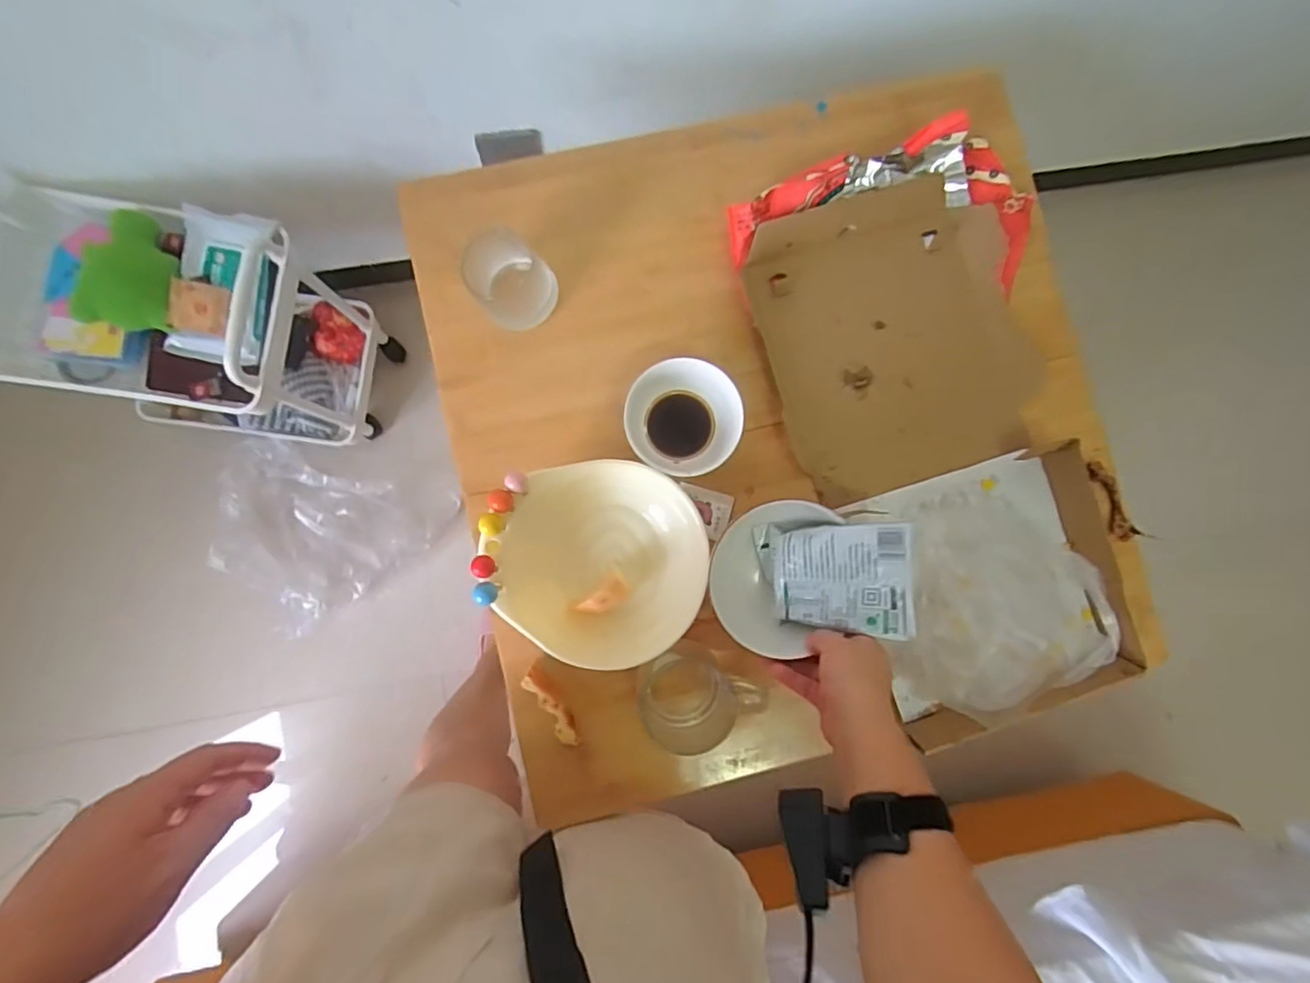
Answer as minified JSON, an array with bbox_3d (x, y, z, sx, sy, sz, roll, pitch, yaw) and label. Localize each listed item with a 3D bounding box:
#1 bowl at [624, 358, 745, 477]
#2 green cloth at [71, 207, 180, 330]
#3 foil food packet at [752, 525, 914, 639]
[{"bbox_3d":[0.027,-0.070,0.604,0.109,0.054,0.108,0,86,-4],"label":"bowl"},{"bbox_3d":[-0.662,-0.279,0.767,0.088,0.026,0.153,9,78,-47],"label":"green cloth"},{"bbox_3d":[0.155,0.075,0.536,0.137,0.017,0.092,-2,90,32],"label":"foil food packet"}]

